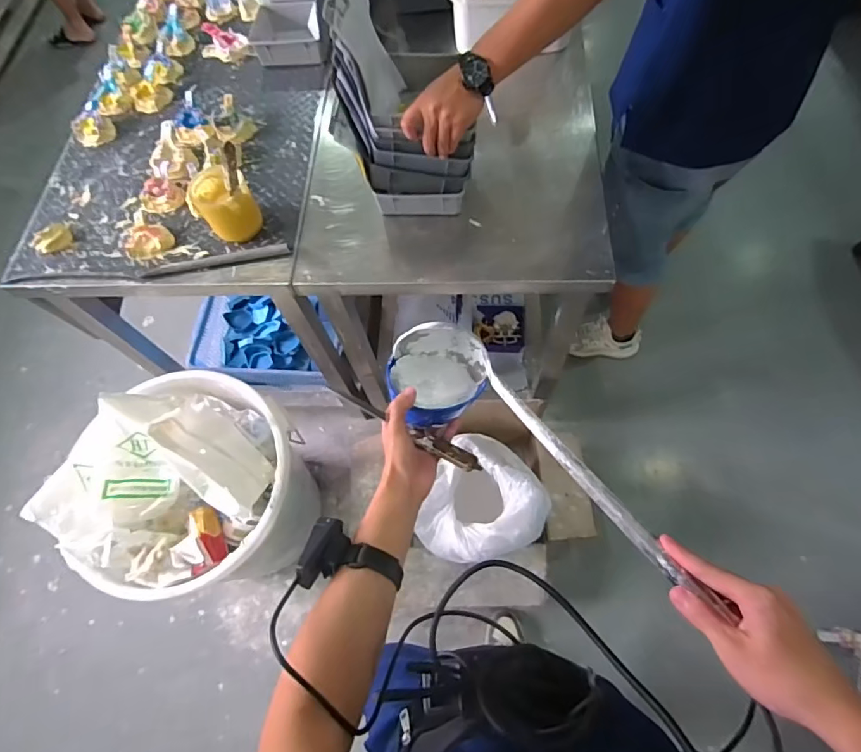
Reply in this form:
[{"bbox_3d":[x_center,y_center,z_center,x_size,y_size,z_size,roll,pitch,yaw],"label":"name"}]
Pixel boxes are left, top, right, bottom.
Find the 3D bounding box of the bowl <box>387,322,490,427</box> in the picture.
[{"bbox_3d":[0.011,-0.005,0.624,0.126,0.106,0.097,-18,68,-6],"label":"bowl"}]

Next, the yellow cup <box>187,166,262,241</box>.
[{"bbox_3d":[-0.402,-0.337,0.956,0.112,0.106,0.136,-34,67,-11],"label":"yellow cup"}]

